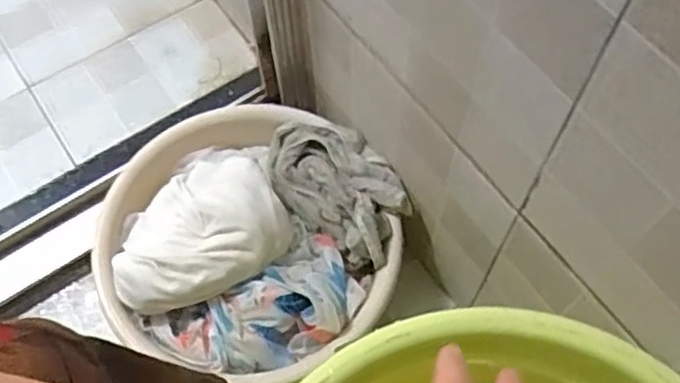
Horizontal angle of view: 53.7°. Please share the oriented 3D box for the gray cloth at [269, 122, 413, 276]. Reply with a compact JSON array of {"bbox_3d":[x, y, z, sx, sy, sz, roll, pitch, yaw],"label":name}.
[{"bbox_3d":[-0.006,-0.007,0.732,0.187,0.059,0.109,36,69,17],"label":"gray cloth"}]

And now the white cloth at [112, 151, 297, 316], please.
[{"bbox_3d":[-0.151,0.035,0.683,0.183,0.065,0.145,-25,66,-11],"label":"white cloth"}]

